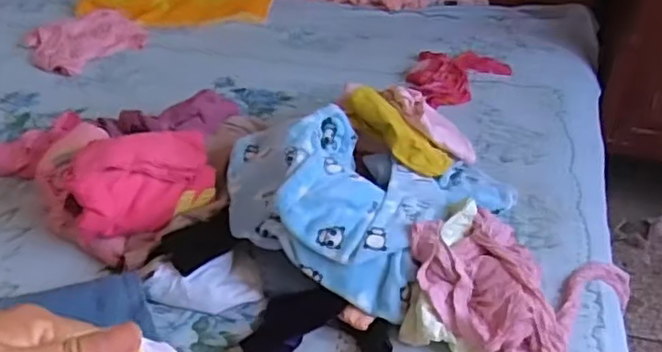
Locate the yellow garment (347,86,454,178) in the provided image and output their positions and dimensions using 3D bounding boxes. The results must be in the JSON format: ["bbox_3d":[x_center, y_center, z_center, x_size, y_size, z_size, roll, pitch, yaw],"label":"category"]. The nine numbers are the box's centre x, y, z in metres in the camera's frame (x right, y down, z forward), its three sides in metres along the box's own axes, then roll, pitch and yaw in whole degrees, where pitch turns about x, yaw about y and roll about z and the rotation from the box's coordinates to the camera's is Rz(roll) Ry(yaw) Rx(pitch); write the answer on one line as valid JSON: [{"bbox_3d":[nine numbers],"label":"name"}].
[{"bbox_3d":[0.140,-0.089,1.386,0.253,0.059,0.093,43,49,9],"label":"yellow garment"}]

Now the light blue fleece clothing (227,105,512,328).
[{"bbox_3d":[0.071,0.004,1.276,0.417,0.211,0.509,28,44,29],"label":"light blue fleece clothing"}]

